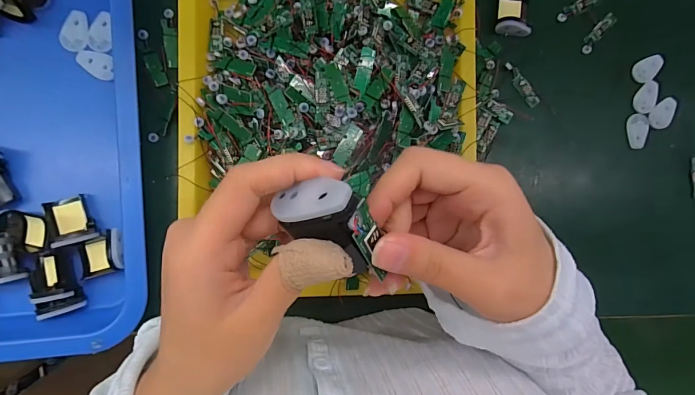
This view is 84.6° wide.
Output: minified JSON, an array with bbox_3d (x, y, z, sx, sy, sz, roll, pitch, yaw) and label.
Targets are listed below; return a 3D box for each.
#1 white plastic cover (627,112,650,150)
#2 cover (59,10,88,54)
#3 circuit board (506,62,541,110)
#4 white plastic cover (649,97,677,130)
[{"bbox_3d":[0.303,-0.069,0.399,0.018,0.008,0.036,6,88,-8],"label":"white plastic cover"},{"bbox_3d":[-0.243,-0.148,0.340,0.022,0.005,0.036,1,90,-6],"label":"cover"},{"bbox_3d":[0.176,-0.114,0.385,0.014,0.007,0.051,-37,94,-7],"label":"circuit board"},{"bbox_3d":[0.328,-0.090,0.397,0.020,0.009,0.036,18,87,-8],"label":"white plastic cover"}]

